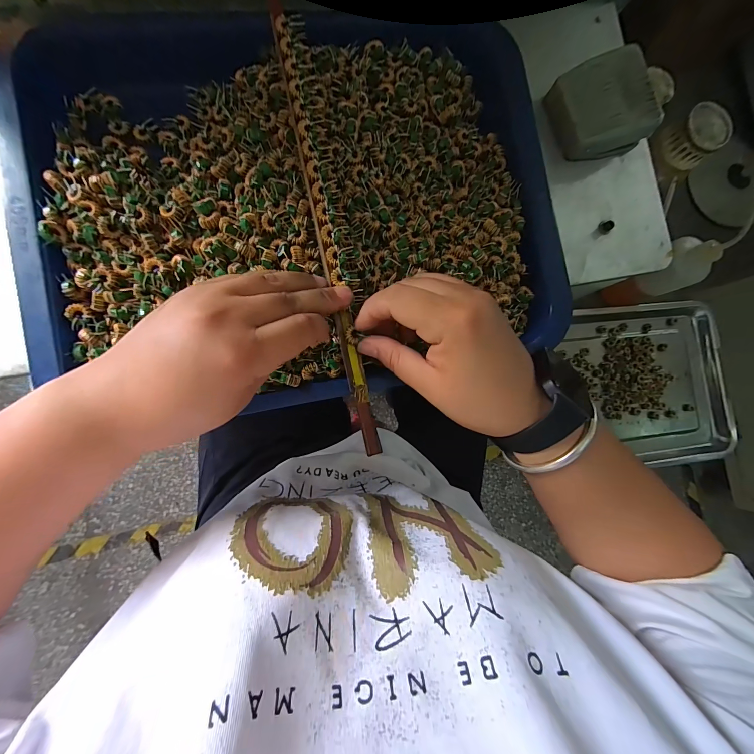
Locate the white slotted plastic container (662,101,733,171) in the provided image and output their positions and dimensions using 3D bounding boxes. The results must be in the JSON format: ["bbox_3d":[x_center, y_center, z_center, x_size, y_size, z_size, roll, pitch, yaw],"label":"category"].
[{"bbox_3d":[0.412,-0.311,0.422,0.061,0.037,0.058,1,86,-8],"label":"white slotted plastic container"}]

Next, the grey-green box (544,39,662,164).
[{"bbox_3d":[0.209,-0.247,0.299,0.082,0.039,0.070,-19,89,-9],"label":"grey-green box"}]

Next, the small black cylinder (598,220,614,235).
[{"bbox_3d":[0.220,-0.144,0.312,0.013,0.007,0.013,1,86,-8],"label":"small black cylinder"}]

